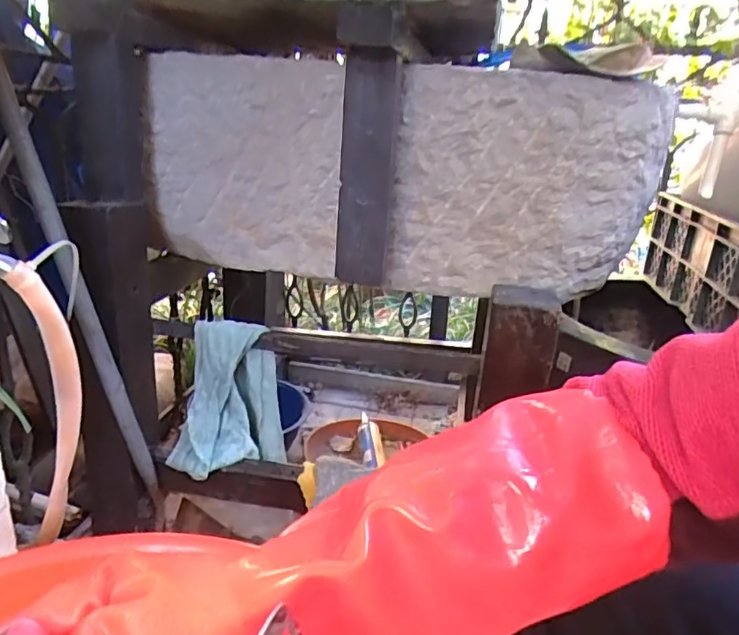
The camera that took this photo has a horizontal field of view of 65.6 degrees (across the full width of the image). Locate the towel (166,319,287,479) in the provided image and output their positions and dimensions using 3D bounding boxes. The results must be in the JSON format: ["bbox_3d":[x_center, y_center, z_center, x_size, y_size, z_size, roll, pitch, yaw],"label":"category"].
[{"bbox_3d":[-0.226,0.127,0.914,0.175,0.224,0.093,-1,19,-13],"label":"towel"}]

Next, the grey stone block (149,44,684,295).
[{"bbox_3d":[0.036,-0.203,0.844,0.738,0.303,0.088,5,19,5],"label":"grey stone block"}]

